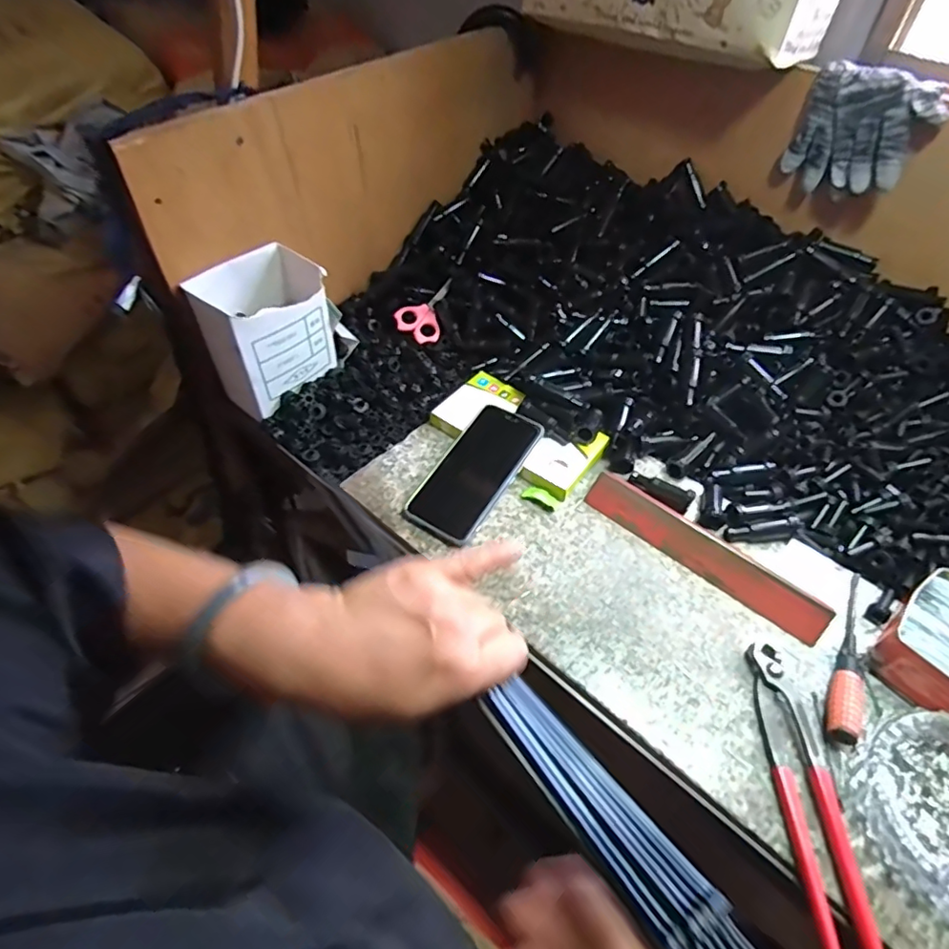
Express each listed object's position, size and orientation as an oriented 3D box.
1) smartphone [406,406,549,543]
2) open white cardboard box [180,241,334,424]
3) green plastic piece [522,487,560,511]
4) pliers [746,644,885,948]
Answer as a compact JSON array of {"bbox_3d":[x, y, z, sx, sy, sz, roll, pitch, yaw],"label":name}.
[{"bbox_3d":[0.002,-0.007,0.557,0.075,0.009,0.157,29,65,22],"label":"smartphone"},{"bbox_3d":[-0.219,-0.167,0.617,0.081,0.124,0.139,34,58,24],"label":"open white cardboard box"},{"bbox_3d":[0.068,0.023,0.559,0.038,0.005,0.016,22,54,16],"label":"green plastic piece"},{"bbox_3d":[0.238,0.218,0.393,0.048,0.015,0.192,4,51,3],"label":"pliers"}]

